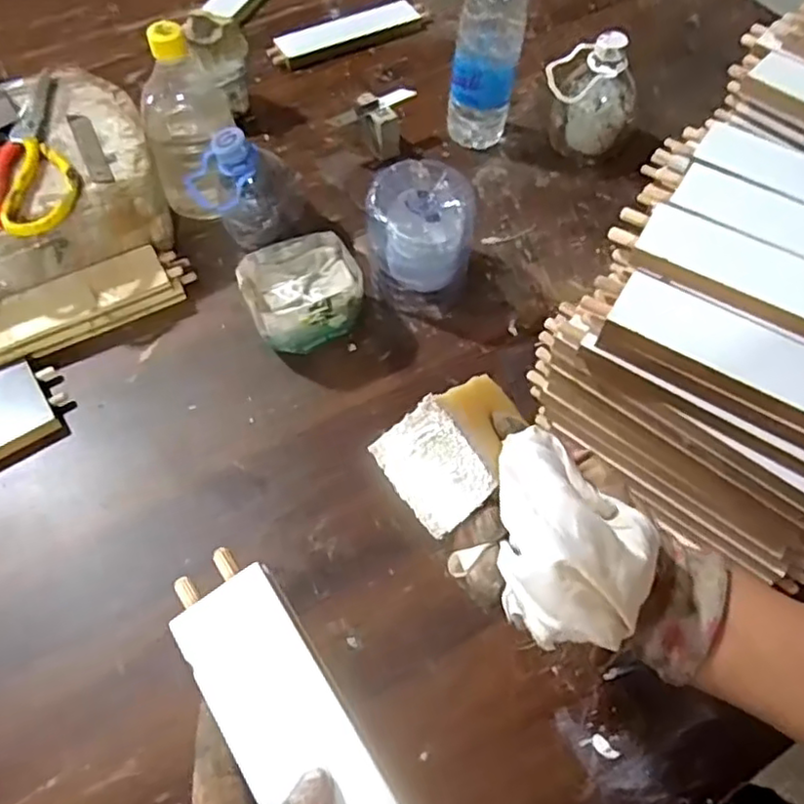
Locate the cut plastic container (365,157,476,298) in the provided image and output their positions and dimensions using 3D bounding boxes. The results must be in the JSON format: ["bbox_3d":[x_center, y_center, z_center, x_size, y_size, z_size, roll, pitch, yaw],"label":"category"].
[{"bbox_3d":[0.018,-0.156,0.609,0.094,0.102,0.090,0,61,-1],"label":"cut plastic container"}]

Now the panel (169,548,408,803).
[{"bbox_3d":[-0.030,0.151,0.251,0.047,0.010,0.202,-31,68,-16],"label":"panel"}]

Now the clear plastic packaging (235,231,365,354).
[{"bbox_3d":[-0.089,-0.095,0.590,0.103,0.064,0.089,-25,65,-14],"label":"clear plastic packaging"}]

